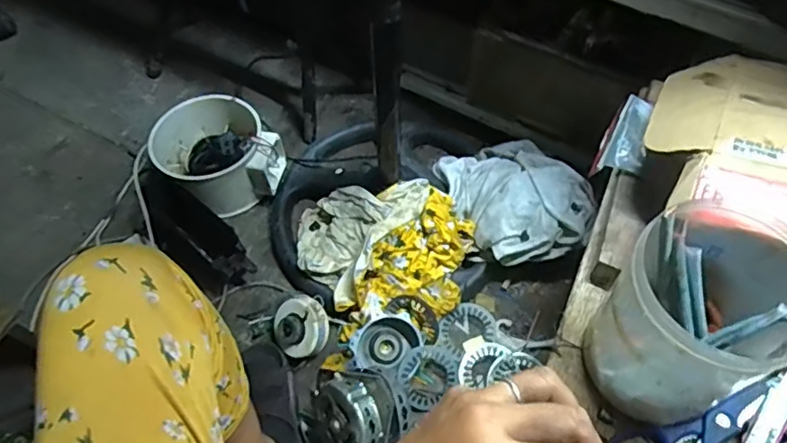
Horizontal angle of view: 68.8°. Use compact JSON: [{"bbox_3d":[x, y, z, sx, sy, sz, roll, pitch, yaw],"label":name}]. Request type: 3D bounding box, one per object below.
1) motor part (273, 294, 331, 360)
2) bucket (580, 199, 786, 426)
[{"bbox_3d":[-0.142,0.162,0.888,0.092,0.032,0.092,-21,79,14],"label":"motor part"},{"bbox_3d":[0.252,0.083,0.488,0.133,0.165,0.131,-1,58,2],"label":"bucket"}]

